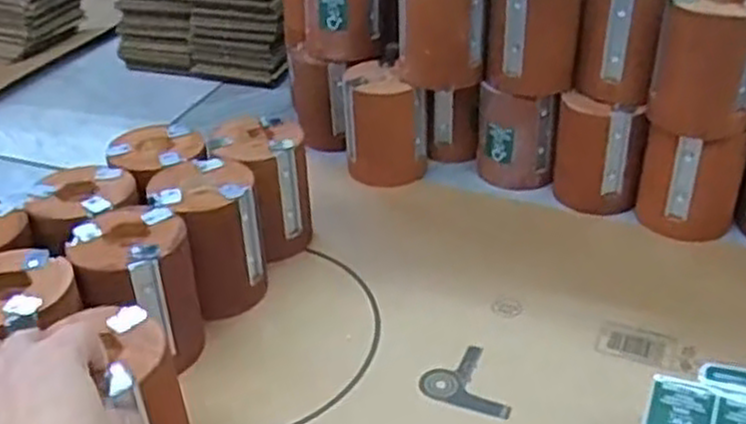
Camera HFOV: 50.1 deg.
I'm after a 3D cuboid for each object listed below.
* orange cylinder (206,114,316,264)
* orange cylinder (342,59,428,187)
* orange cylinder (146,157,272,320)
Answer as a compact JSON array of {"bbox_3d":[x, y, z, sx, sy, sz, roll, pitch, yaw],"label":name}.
[{"bbox_3d":[-0.086,-0.023,0.669,0.072,0.098,0.077,-2,34,1],"label":"orange cylinder"},{"bbox_3d":[0.013,-0.087,0.777,0.079,0.099,0.082,-3,34,0],"label":"orange cylinder"},{"bbox_3d":[-0.120,0.020,0.610,0.074,0.096,0.087,-18,38,-19],"label":"orange cylinder"}]

